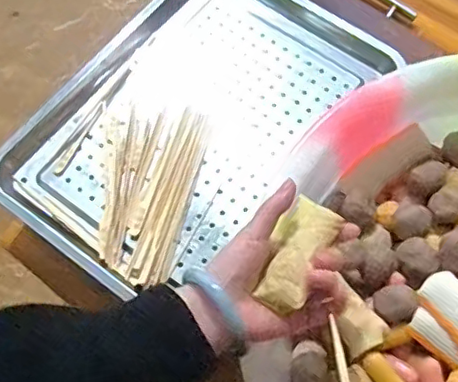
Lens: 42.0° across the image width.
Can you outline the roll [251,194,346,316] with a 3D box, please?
[{"bbox_3d":[0.052,0.041,0.430,0.035,0.018,0.091,24,56,7],"label":"roll"}]

